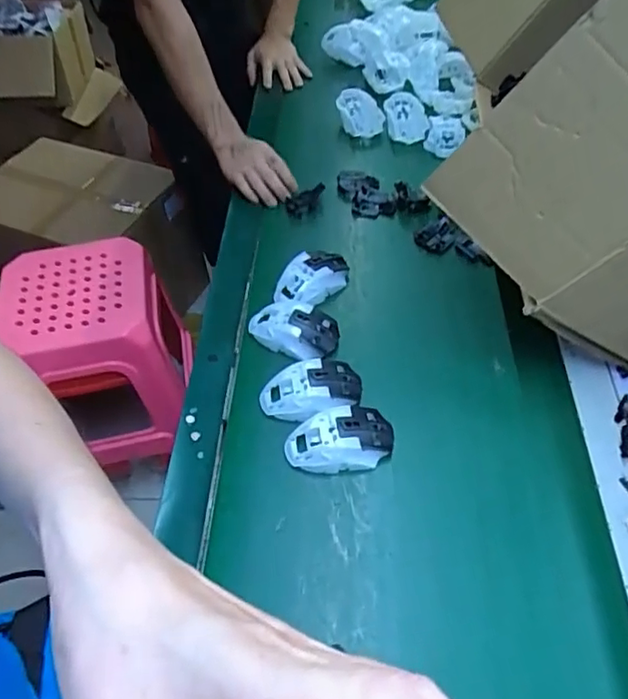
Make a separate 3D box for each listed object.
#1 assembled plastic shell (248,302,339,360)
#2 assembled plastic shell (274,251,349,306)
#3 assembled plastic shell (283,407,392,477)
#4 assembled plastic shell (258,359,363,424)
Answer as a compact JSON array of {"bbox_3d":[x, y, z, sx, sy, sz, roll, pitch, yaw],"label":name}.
[{"bbox_3d":[-0.027,-0.028,0.743,0.117,0.035,0.075,18,54,15],"label":"assembled plastic shell"},{"bbox_3d":[-0.001,-0.098,0.793,0.109,0.034,0.060,-37,60,-25],"label":"assembled plastic shell"},{"bbox_3d":[0.028,0.098,0.640,0.119,0.037,0.071,-6,52,-3],"label":"assembled plastic shell"},{"bbox_3d":[-0.001,0.052,0.677,0.118,0.038,0.070,-12,53,-9],"label":"assembled plastic shell"}]

